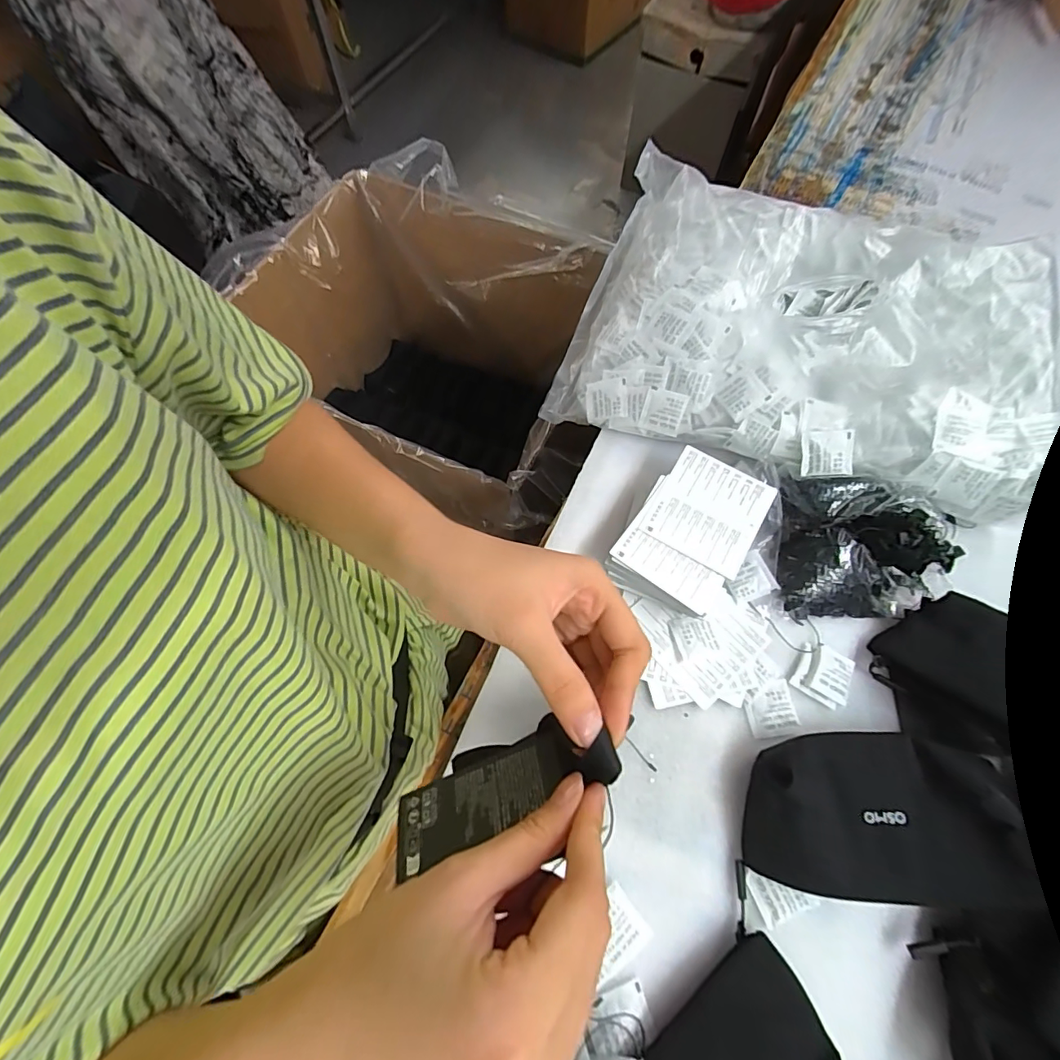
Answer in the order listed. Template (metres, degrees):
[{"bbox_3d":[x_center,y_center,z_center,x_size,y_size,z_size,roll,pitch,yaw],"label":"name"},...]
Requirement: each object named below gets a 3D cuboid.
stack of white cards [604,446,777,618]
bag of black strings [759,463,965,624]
[{"bbox_3d":[0.144,0.006,0.436,0.095,0.035,0.151,33,71,13],"label":"stack of white cards"},{"bbox_3d":[0.296,0.015,0.423,0.164,0.056,0.127,11,68,5],"label":"bag of black strings"}]

